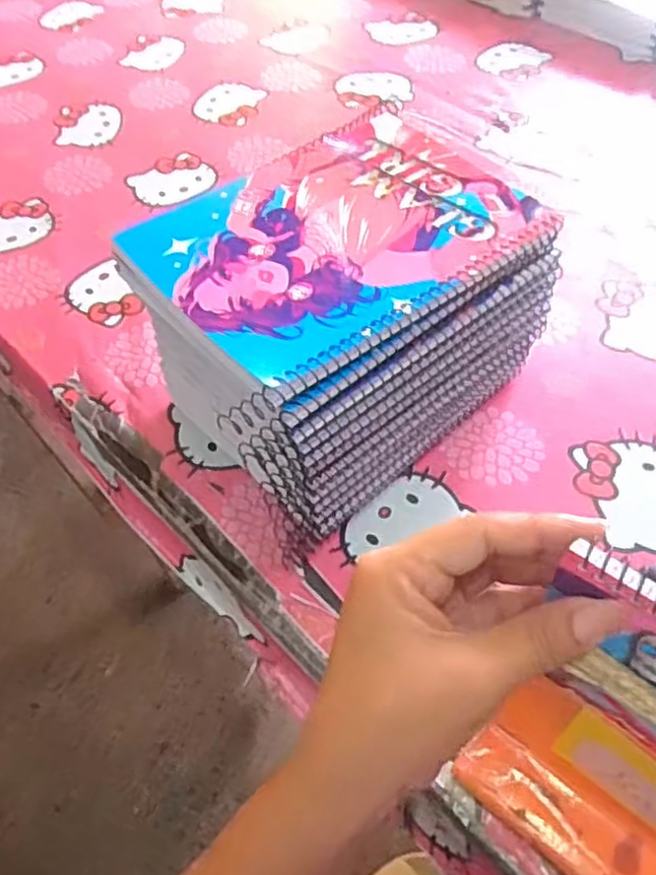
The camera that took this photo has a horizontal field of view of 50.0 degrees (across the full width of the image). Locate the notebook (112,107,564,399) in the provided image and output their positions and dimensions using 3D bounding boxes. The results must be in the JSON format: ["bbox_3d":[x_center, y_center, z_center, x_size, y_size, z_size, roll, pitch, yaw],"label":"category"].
[{"bbox_3d":[0.007,-0.112,0.380,0.196,0.010,0.151,-36,59,-22],"label":"notebook"}]

